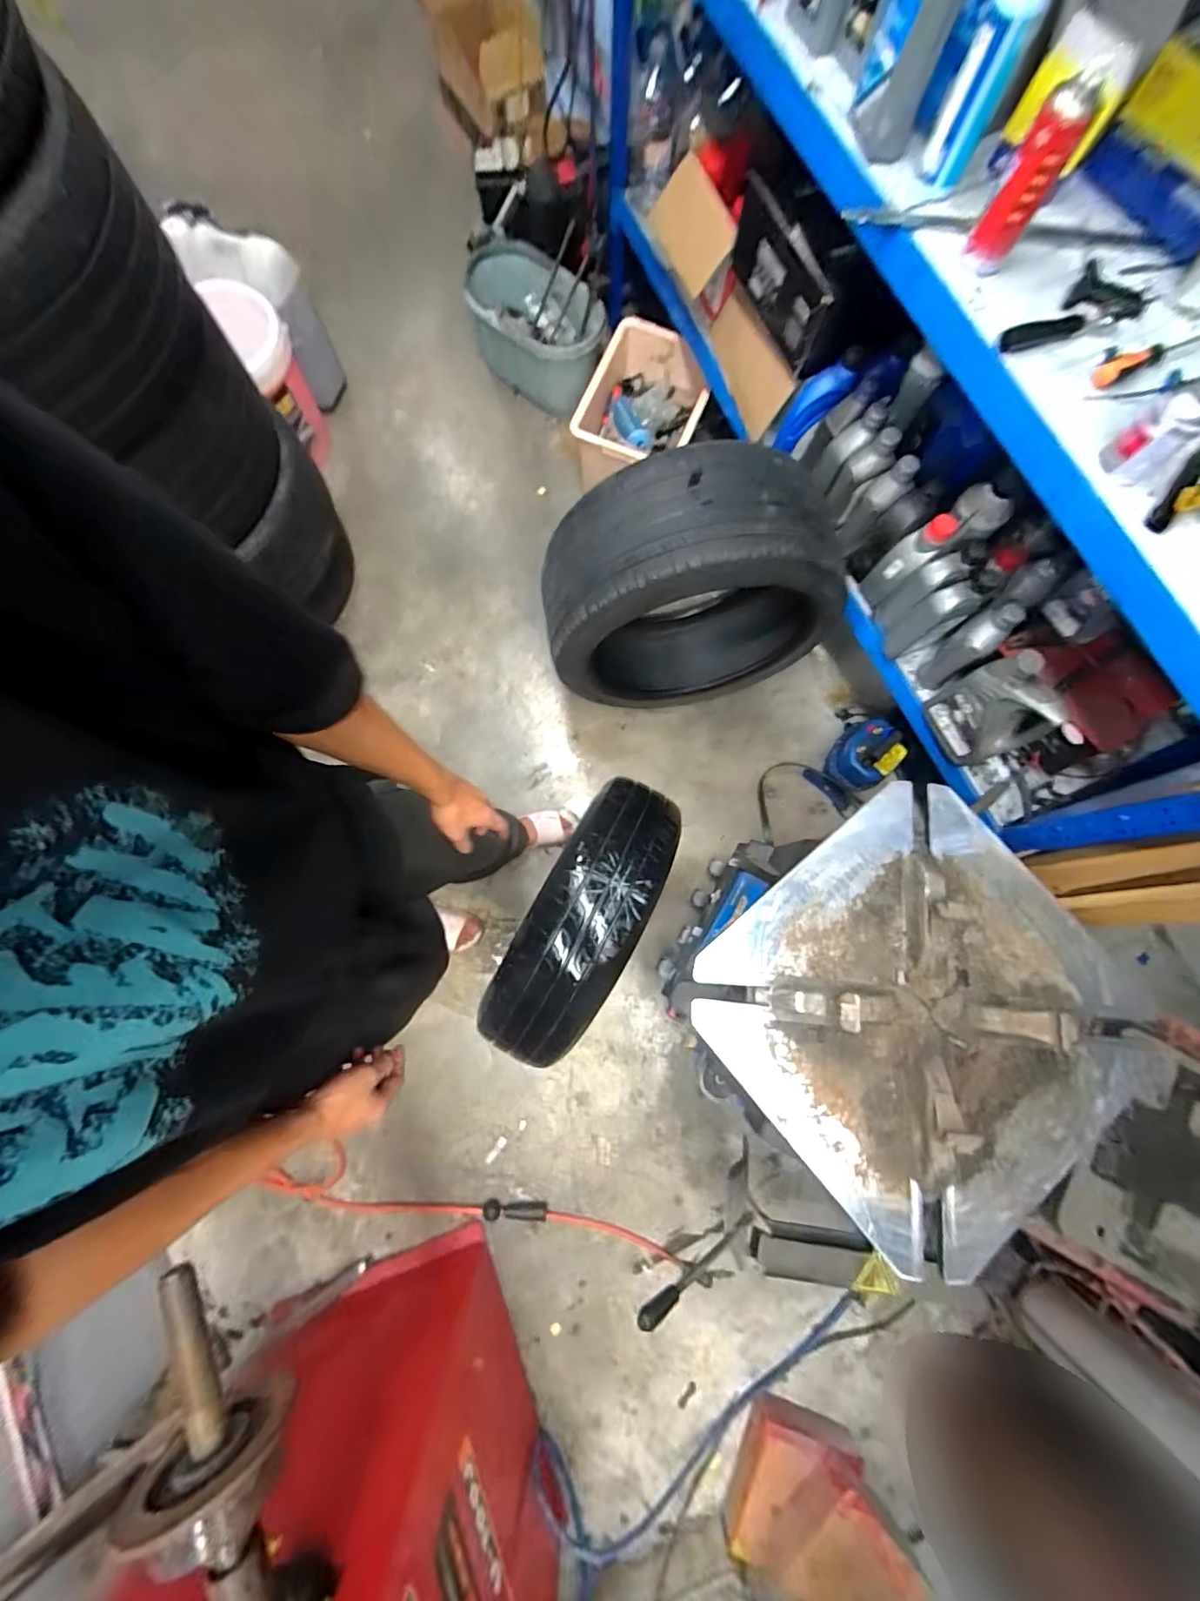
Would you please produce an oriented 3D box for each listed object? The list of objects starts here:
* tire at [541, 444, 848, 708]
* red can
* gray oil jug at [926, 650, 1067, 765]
[{"bbox_3d":[0.211,-0.454,1.226,0.643,0.670,0.292,-6,80,-2],"label":"tire"},{"bbox_3d":[0.581,-0.843,0.709,0.067,0.169,0.057,33,81,5],"label":"red can"},{"bbox_3d":[0.785,-0.178,1.033,0.089,0.215,0.173,-20,81,-4],"label":"gray oil jug"}]

